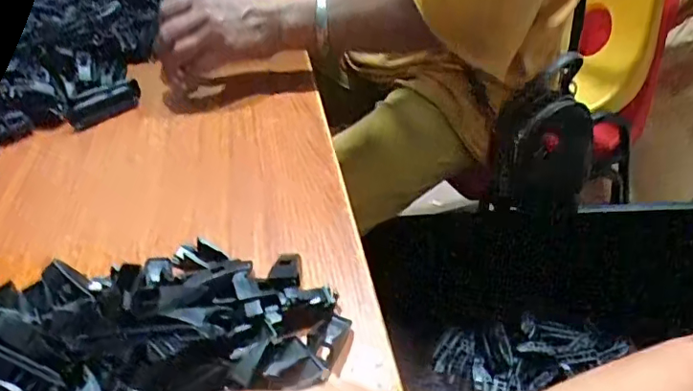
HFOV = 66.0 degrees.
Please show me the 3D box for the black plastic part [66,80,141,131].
[{"bbox_3d":[-0.254,-0.097,0.560,0.078,0.023,0.027,-28,43,-27],"label":"black plastic part"}]

